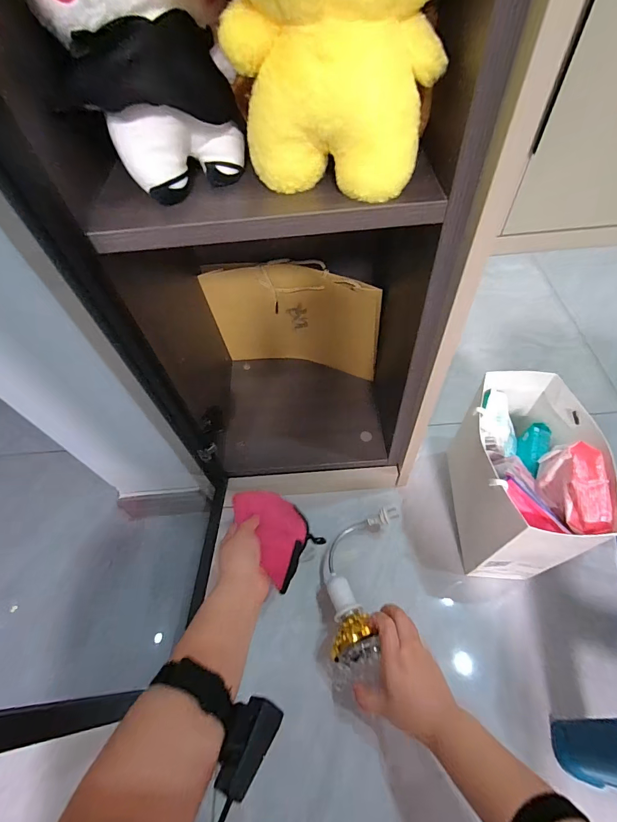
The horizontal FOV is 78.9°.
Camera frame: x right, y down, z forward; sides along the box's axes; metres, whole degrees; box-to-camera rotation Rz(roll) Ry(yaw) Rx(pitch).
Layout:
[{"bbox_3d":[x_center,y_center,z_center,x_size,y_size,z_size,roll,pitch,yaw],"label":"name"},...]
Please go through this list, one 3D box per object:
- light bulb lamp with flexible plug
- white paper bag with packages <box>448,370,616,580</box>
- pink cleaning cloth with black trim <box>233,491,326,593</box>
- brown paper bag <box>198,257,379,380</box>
[{"bbox_3d":[0.075,0.256,0.549,0.093,0.083,0.242,3,33,7],"label":"light bulb lamp with flexible plug"},{"bbox_3d":[0.297,0.100,0.560,0.140,0.250,0.234,-1,56,4],"label":"white paper bag with packages"},{"bbox_3d":[-0.048,0.166,0.533,0.091,0.066,0.132,-39,62,-20],"label":"pink cleaning cloth with black trim"},{"bbox_3d":[-0.023,-0.161,0.664,0.295,0.210,0.051,10,58,11],"label":"brown paper bag"}]

